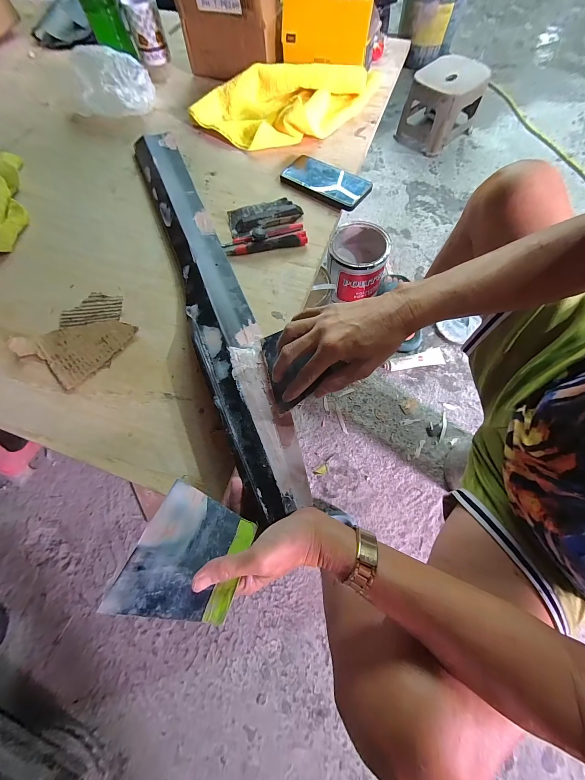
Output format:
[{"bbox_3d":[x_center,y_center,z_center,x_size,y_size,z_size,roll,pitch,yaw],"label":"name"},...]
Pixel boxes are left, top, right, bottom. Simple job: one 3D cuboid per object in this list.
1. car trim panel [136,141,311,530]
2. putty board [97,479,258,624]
[{"bbox_3d":[-0.138,-0.181,0.439,0.083,0.028,0.724,-21,68,-6],"label":"car trim panel"},{"bbox_3d":[-0.093,0.149,0.257,0.098,0.004,0.106,15,48,7],"label":"putty board"}]

